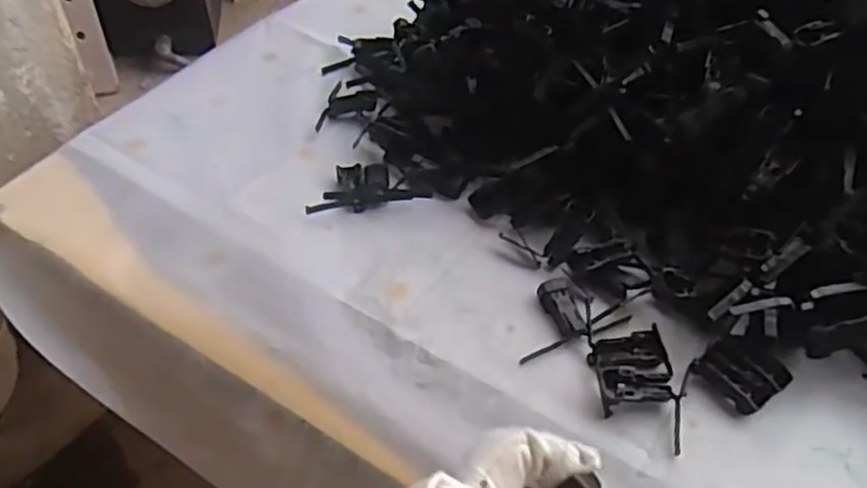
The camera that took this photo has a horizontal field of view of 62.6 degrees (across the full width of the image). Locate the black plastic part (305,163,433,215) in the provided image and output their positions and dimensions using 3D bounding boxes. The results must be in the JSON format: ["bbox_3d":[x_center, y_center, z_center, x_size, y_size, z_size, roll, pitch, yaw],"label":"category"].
[{"bbox_3d":[-0.056,-0.048,0.577,0.094,0.013,0.047,-11,45,-12],"label":"black plastic part"}]

